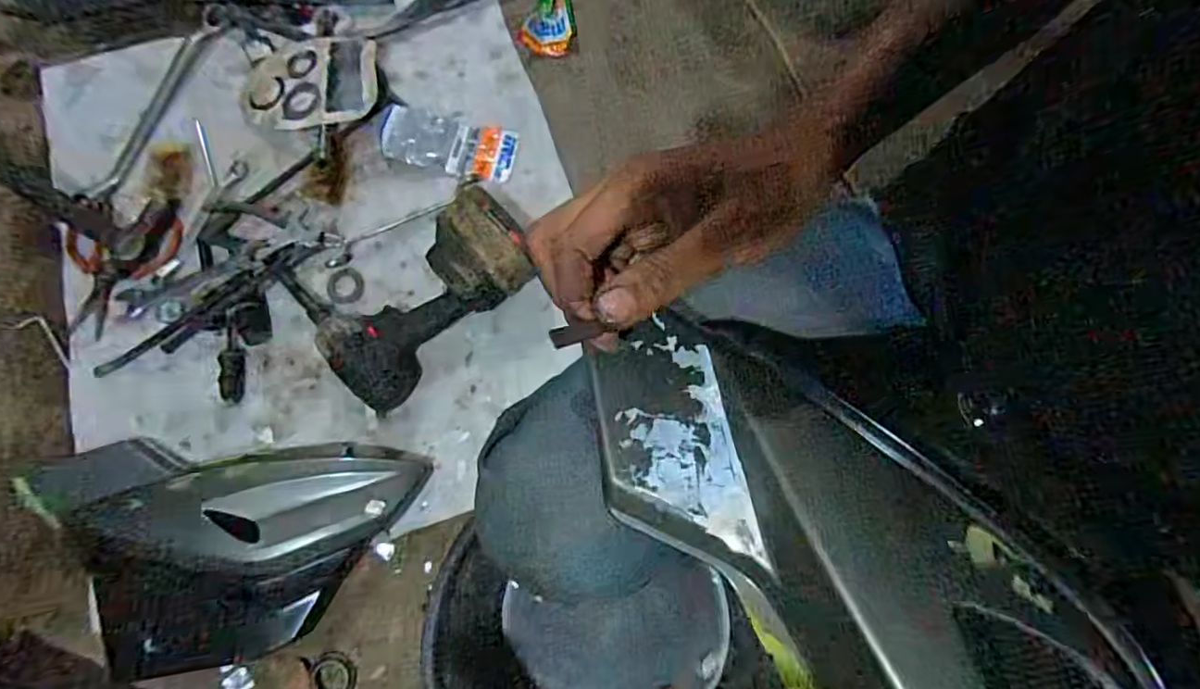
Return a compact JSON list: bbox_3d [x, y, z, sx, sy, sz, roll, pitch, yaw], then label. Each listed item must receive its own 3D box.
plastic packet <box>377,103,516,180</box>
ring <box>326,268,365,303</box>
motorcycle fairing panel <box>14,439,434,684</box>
[{"bbox_3d":[-0.198,-0.264,0.786,0.177,0.010,0.079,11,73,3],"label":"plastic packet"},{"bbox_3d":[-0.318,-0.073,0.743,0.045,0.008,0.044,0,72,0],"label":"ring"},{"bbox_3d":[-0.404,0.219,0.627,0.410,0.051,0.231,1,72,0],"label":"motorcycle fairing panel"}]

